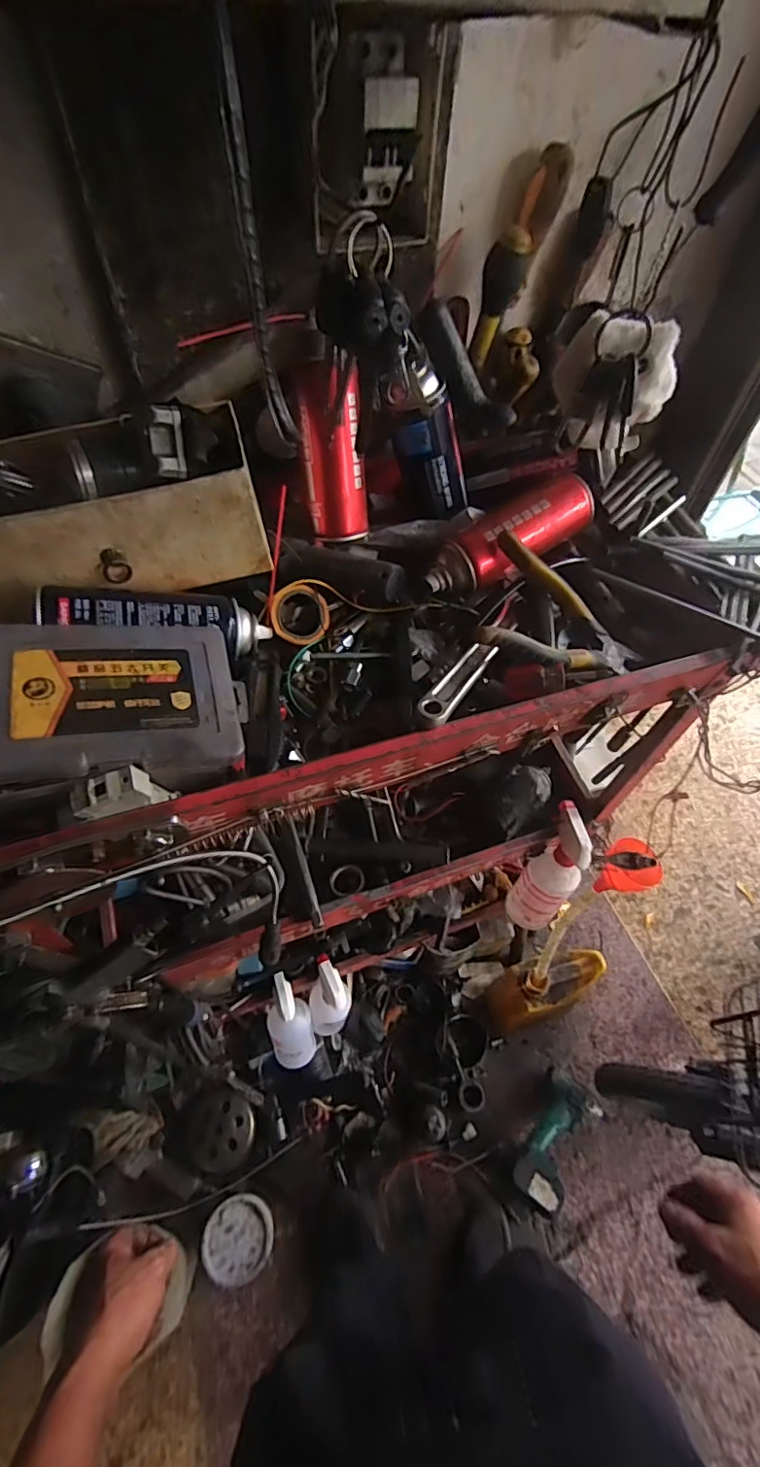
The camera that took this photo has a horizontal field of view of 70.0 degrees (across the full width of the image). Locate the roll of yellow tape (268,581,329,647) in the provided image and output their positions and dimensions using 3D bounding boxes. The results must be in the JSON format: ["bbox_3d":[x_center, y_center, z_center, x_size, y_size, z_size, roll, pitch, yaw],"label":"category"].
[{"bbox_3d":[-0.072,-0.108,0.492,0.051,0.012,0.054,-1,98,-10],"label":"roll of yellow tape"}]

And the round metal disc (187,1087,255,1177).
[{"bbox_3d":[-0.316,0.784,1.075,0.127,0.040,0.134,2,55,-3],"label":"round metal disc"}]

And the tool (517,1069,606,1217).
[{"bbox_3d":[0.366,0.838,1.118,0.124,0.077,0.239,34,60,19],"label":"tool"}]

